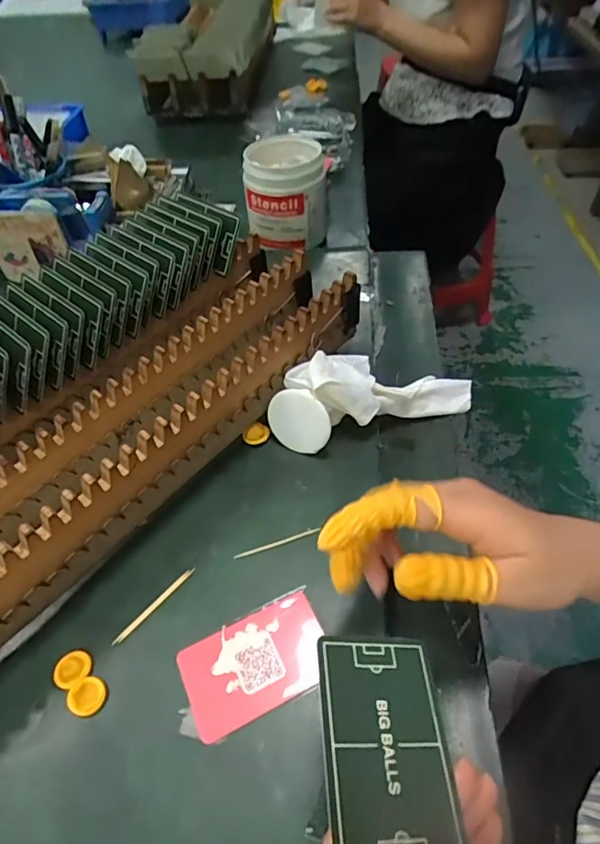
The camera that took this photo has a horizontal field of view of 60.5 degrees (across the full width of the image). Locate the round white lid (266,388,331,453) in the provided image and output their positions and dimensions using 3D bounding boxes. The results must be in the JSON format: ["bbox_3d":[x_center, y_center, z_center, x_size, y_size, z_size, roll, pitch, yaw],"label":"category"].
[{"bbox_3d":[-0.001,-0.001,0.392,0.050,0.052,0.004,23,33,14],"label":"round white lid"}]

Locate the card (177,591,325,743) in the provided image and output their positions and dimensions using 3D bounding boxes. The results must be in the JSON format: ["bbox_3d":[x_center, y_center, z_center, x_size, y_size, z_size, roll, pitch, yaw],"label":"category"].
[{"bbox_3d":[-0.026,0.142,0.306,0.086,0.004,0.055,-22,51,-13],"label":"card"}]

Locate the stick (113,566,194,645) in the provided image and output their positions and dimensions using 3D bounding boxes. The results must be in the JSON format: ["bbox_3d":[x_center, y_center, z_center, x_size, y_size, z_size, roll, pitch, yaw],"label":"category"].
[{"bbox_3d":[-0.094,0.117,0.332,0.004,0.004,0.064,33,60,28],"label":"stick"}]

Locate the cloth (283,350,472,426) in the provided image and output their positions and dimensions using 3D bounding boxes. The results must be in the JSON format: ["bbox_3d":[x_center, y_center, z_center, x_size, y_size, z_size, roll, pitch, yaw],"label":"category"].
[{"bbox_3d":[0.066,-0.021,0.419,0.156,0.037,0.054,7,47,-20],"label":"cloth"}]

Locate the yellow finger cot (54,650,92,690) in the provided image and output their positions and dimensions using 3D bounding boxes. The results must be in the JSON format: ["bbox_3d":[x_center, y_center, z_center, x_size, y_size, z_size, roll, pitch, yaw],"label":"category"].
[{"bbox_3d":[-0.137,0.147,0.308,0.021,0.004,0.020,-34,55,-22],"label":"yellow finger cot"}]

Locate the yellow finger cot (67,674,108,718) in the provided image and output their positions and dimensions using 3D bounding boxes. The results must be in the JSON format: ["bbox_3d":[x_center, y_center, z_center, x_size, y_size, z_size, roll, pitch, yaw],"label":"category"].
[{"bbox_3d":[-0.123,0.159,0.298,0.020,0.004,0.020,-2,50,3],"label":"yellow finger cot"}]

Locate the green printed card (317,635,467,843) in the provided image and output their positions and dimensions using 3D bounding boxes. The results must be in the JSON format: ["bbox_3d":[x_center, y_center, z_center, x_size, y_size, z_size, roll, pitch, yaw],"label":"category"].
[{"bbox_3d":[0.035,0.129,0.209,0.053,0.004,0.080,8,46,-12],"label":"green printed card"}]

